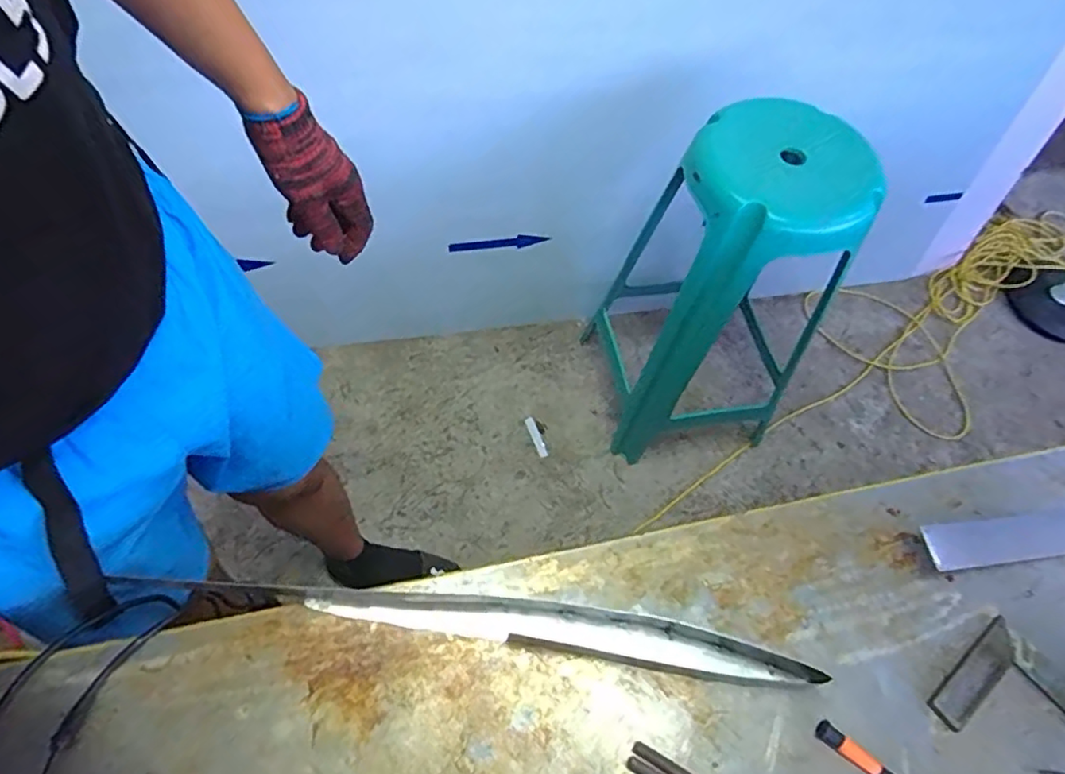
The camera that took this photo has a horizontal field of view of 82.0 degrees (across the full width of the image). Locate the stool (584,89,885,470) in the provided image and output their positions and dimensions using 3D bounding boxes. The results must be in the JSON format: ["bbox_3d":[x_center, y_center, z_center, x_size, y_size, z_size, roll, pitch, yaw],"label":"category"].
[{"bbox_3d":[0.374,-0.200,1.218,0.375,0.715,0.386,-8,61,-9],"label":"stool"}]

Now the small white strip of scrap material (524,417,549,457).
[{"bbox_3d":[0.009,0.115,1.418,0.023,0.007,0.101,-19,63,-15],"label":"small white strip of scrap material"}]

